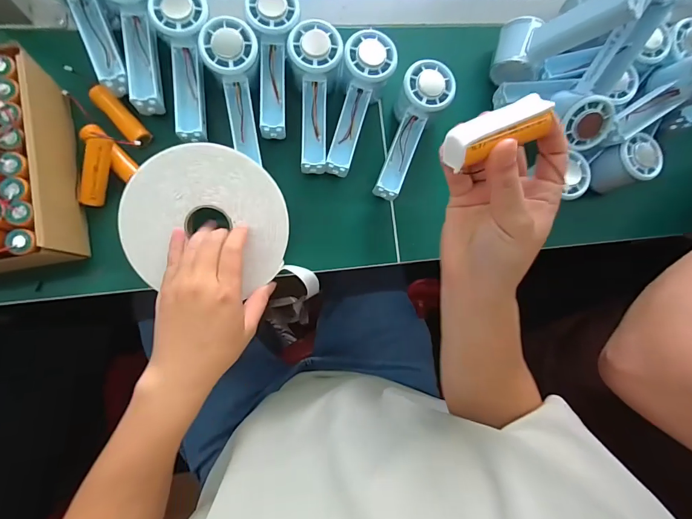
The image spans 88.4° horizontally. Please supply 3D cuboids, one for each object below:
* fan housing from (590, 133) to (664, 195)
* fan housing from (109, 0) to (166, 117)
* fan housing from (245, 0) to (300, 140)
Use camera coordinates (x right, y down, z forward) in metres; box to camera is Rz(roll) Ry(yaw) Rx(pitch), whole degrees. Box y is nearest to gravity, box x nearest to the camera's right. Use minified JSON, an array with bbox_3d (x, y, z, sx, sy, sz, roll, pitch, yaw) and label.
[{"bbox_3d":[0.335,-0.115,0.428,0.058,0.048,0.052,-25,88,-9],"label":"fan housing"},{"bbox_3d":[-0.215,-0.233,0.367,0.050,0.036,0.156,-7,101,-8],"label":"fan housing"},{"bbox_3d":[-0.082,-0.216,0.394,0.056,0.043,0.159,1,96,-8],"label":"fan housing"}]

